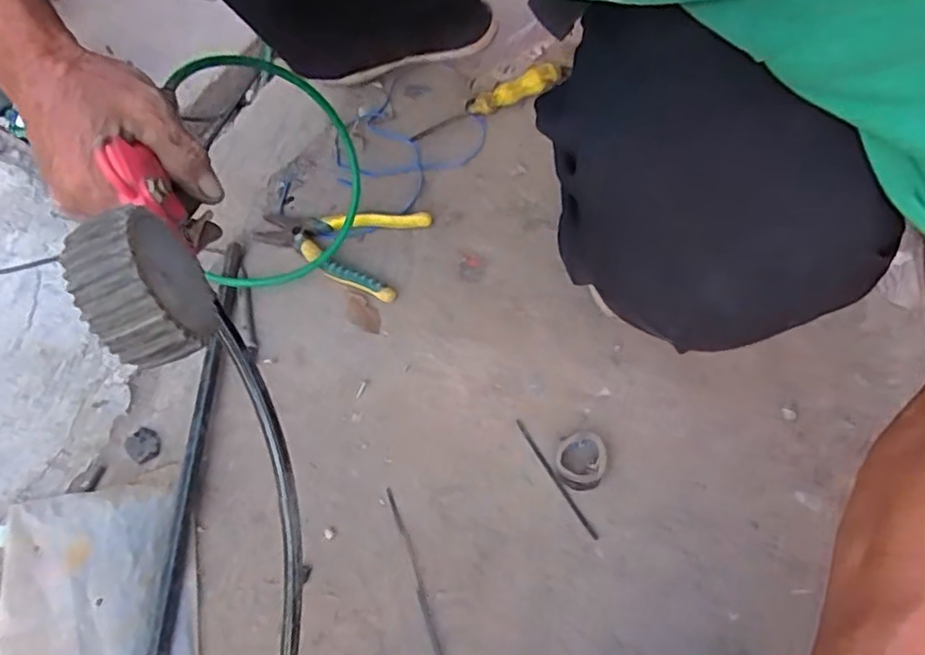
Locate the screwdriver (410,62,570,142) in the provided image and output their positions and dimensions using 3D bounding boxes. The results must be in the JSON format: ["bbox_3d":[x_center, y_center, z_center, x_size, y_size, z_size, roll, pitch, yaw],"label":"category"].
[{"bbox_3d":[0.033,-0.272,0.766,0.203,0.027,0.034,-23,54,-8],"label":"screwdriver"}]

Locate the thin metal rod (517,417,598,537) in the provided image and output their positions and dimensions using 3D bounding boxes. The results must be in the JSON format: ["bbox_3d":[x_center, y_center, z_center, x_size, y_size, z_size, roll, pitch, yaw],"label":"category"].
[{"bbox_3d":[0.071,0.115,0.502,0.004,0.004,0.111,-27,55,-10],"label":"thin metal rod"}]

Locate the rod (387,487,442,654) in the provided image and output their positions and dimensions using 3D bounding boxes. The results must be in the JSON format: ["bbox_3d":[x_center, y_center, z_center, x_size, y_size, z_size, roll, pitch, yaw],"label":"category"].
[{"bbox_3d":[-0.033,0.187,0.470,0.007,0.006,0.156,-20,54,-5],"label":"rod"}]

